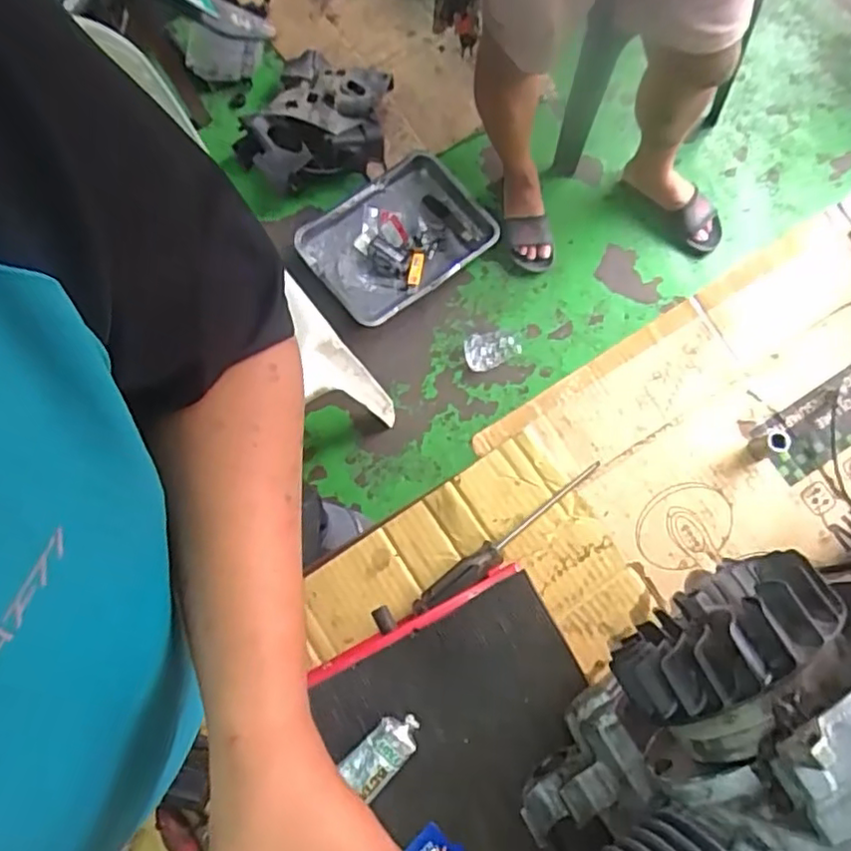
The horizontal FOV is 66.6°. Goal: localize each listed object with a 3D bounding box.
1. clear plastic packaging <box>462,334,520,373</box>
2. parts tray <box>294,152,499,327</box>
[{"bbox_3d":[0.149,-0.169,1.444,0.124,0.042,0.087,-12,77,-1],"label":"clear plastic packaging"},{"bbox_3d":[-0.067,-0.448,1.502,0.395,0.059,0.319,-36,79,-6],"label":"parts tray"}]

